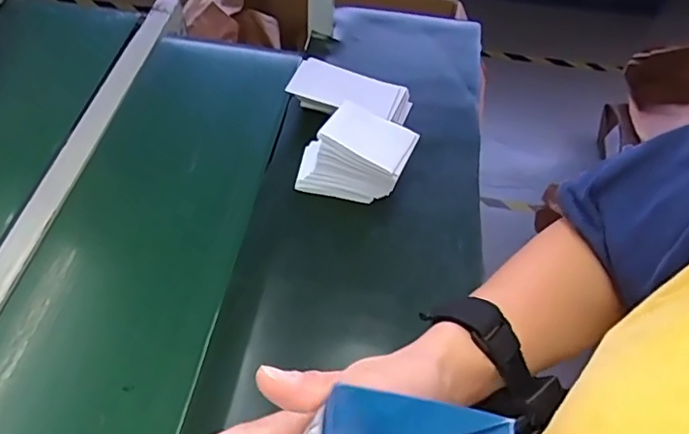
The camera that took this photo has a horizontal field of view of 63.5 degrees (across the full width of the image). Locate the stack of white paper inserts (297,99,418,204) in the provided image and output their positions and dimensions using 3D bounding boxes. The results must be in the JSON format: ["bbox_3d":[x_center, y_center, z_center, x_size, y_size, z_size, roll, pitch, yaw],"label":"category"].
[{"bbox_3d":[0.013,-0.084,0.728,0.149,0.113,0.079,13,58,7],"label":"stack of white paper inserts"}]

